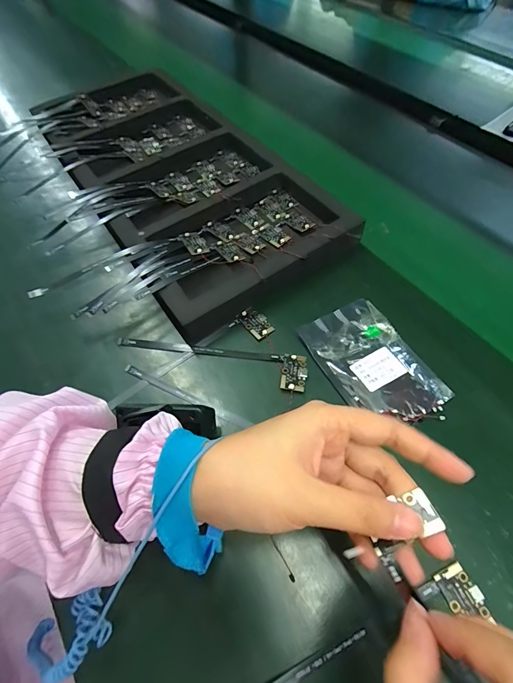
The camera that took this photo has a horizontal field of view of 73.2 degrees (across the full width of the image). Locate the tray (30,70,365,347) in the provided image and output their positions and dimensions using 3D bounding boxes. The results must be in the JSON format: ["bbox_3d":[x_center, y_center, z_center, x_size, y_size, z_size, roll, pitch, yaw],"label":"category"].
[{"bbox_3d":[-0.110,-0.228,0.447,0.229,0.037,0.508,-30,63,-17],"label":"tray"}]

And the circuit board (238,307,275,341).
[{"bbox_3d":[0.000,-0.018,0.337,0.022,0.007,0.035,-29,63,-17],"label":"circuit board"}]

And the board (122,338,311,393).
[{"bbox_3d":[-0.042,0.013,0.318,0.177,0.007,0.035,12,59,7],"label":"board"}]

